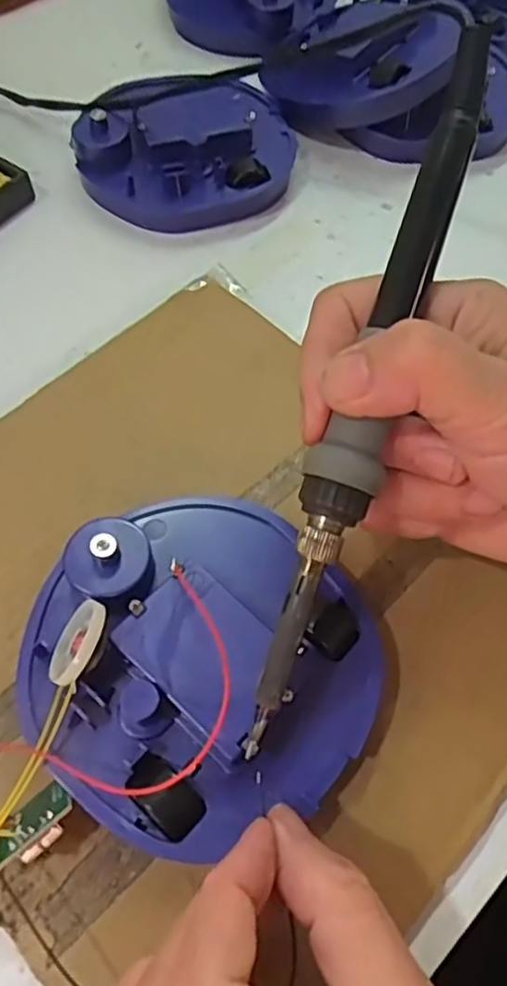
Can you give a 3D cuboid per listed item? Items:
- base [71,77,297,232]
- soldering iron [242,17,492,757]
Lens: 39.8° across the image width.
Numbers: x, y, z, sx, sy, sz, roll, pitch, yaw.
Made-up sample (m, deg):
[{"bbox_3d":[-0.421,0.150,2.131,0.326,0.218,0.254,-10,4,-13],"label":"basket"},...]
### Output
[{"bbox_3d":[-0.034,-0.179,0.354,0.110,0.032,0.099,-7,62,-6],"label":"base"},{"bbox_3d":[0.032,-0.029,0.194,0.018,0.021,0.204,18,84,8],"label":"soldering iron"}]

